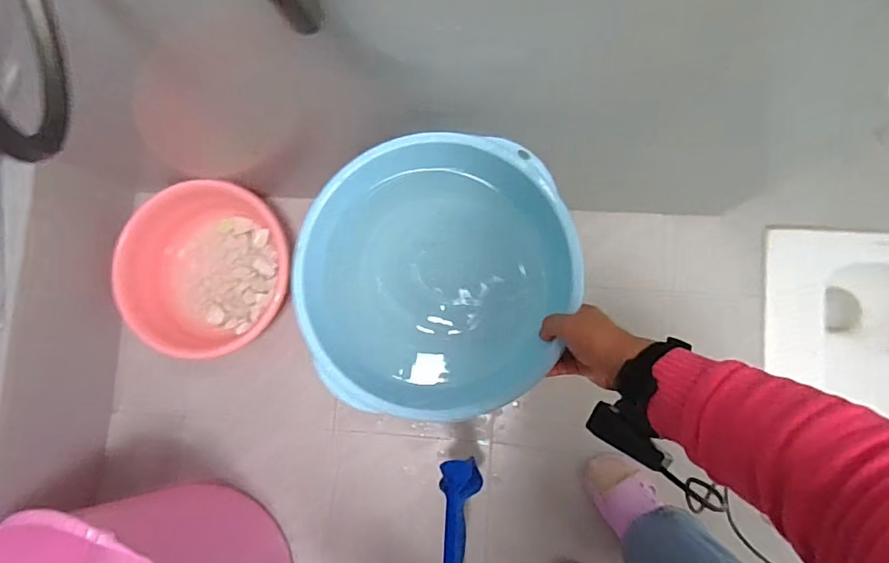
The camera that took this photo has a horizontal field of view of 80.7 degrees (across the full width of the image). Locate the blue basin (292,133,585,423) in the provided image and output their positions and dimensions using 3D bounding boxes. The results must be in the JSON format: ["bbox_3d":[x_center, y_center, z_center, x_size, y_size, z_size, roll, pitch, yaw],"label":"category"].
[{"bbox_3d":[-0.009,-0.012,0.589,0.296,0.104,0.286,-1,85,6],"label":"blue basin"}]

